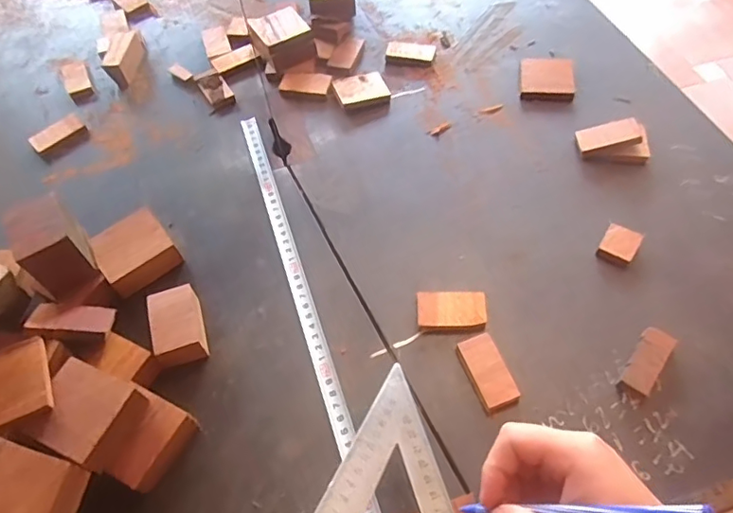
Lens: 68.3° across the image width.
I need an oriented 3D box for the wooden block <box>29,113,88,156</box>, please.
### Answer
[{"bbox_3d":[-0.328,-0.131,0.574,0.027,0.010,0.055,37,65,24],"label":"wooden block"}]

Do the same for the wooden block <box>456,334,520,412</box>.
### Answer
[{"bbox_3d":[0.091,0.086,0.406,0.027,0.011,0.054,-19,57,-10],"label":"wooden block"}]

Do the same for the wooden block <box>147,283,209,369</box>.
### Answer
[{"bbox_3d":[-0.150,0.058,0.431,0.036,0.027,0.063,-14,56,-7],"label":"wooden block"}]

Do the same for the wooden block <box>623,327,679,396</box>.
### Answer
[{"bbox_3d":[0.209,0.077,0.401,0.023,0.012,0.057,34,64,23],"label":"wooden block"}]

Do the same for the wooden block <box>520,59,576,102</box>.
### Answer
[{"bbox_3d":[0.193,-0.189,0.577,0.055,0.017,0.050,4,56,6],"label":"wooden block"}]

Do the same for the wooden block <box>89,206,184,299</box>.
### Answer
[{"bbox_3d":[-0.202,-0.004,0.474,0.060,0.029,0.062,-35,61,-19],"label":"wooden block"}]

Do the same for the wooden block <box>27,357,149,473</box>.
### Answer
[{"bbox_3d":[-0.188,0.108,0.369,0.064,0.031,0.056,21,62,16],"label":"wooden block"}]

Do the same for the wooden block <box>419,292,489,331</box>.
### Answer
[{"bbox_3d":[0.069,0.045,0.436,0.053,0.011,0.032,0,56,3],"label":"wooden block"}]

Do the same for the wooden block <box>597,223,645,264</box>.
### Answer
[{"bbox_3d":[0.215,-0.009,0.459,0.028,0.013,0.033,30,62,21],"label":"wooden block"}]

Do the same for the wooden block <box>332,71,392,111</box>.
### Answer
[{"bbox_3d":[-0.005,-0.180,0.585,0.056,0.013,0.042,-16,57,-8],"label":"wooden block"}]

